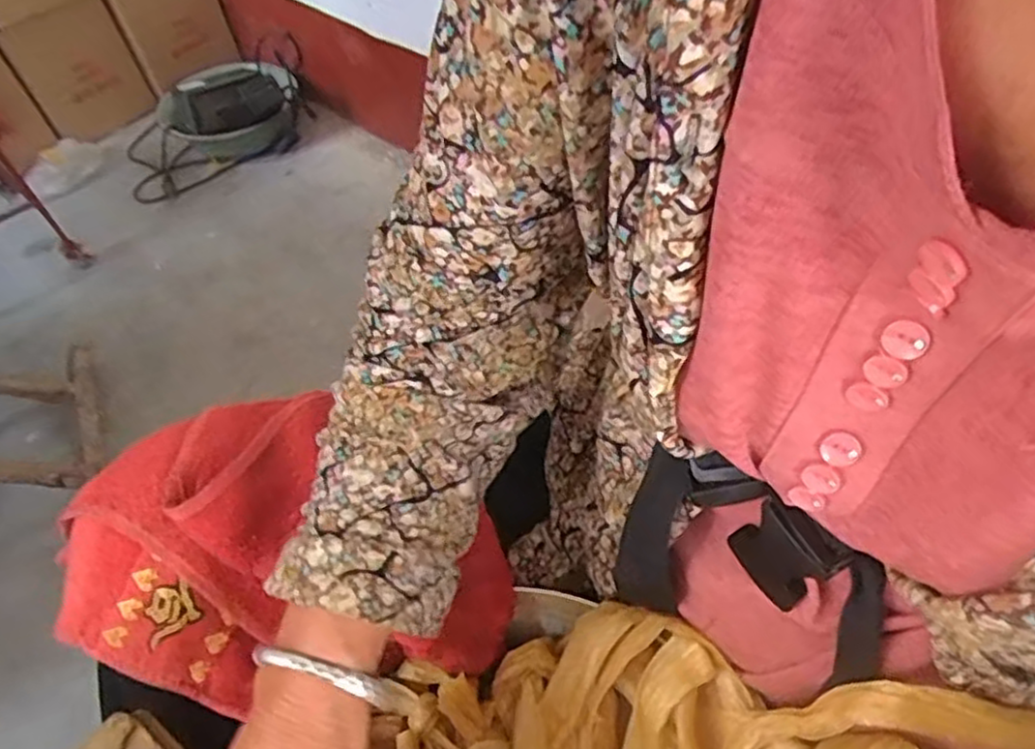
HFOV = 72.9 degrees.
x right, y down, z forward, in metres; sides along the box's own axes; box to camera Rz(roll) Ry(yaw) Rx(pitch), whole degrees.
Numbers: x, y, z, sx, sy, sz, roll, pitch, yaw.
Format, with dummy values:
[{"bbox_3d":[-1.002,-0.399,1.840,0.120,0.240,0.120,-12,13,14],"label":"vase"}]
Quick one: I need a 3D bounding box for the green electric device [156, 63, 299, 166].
[{"bbox_3d":[-0.551,-0.516,1.345,0.239,0.094,0.264,-35,59,-21],"label":"green electric device"}]

